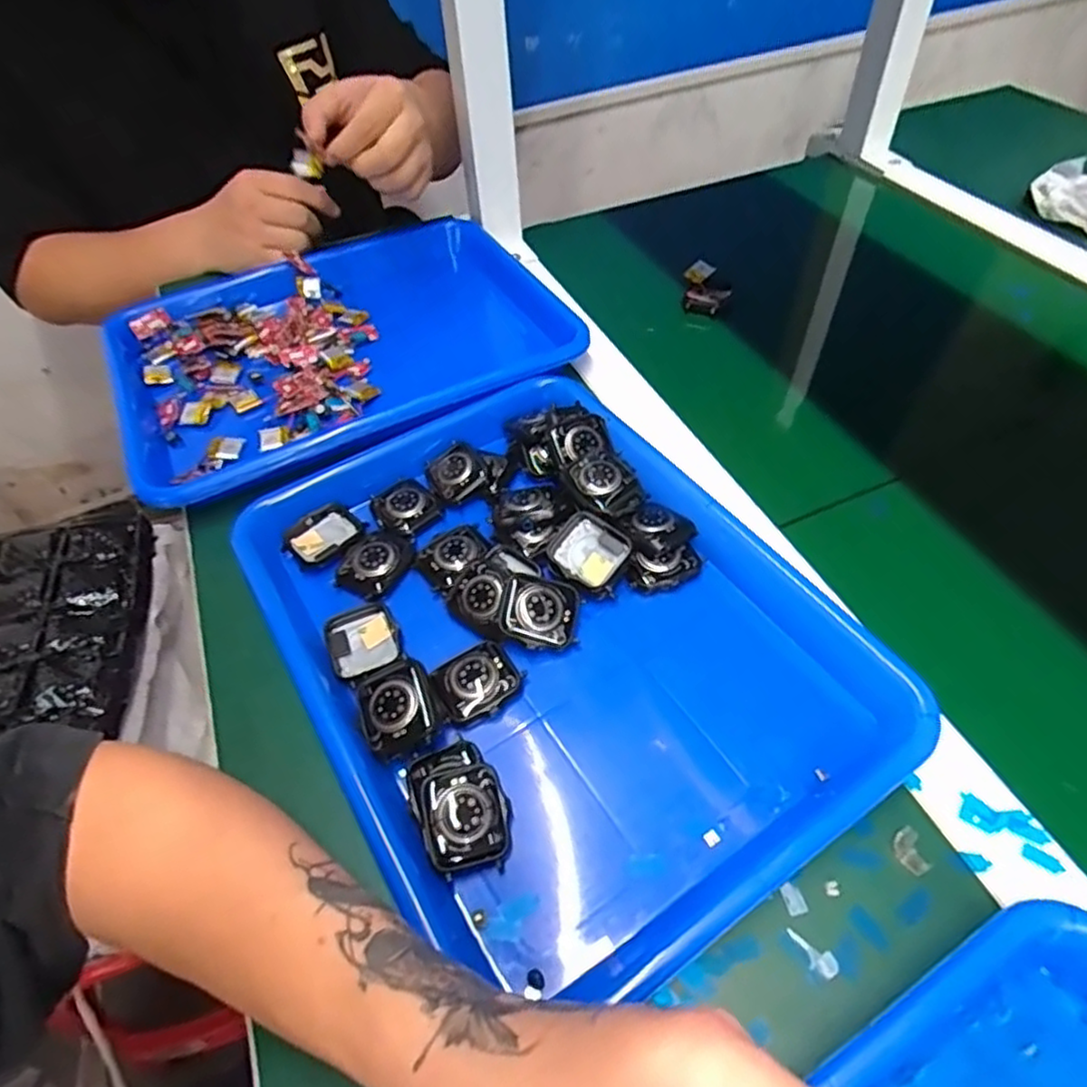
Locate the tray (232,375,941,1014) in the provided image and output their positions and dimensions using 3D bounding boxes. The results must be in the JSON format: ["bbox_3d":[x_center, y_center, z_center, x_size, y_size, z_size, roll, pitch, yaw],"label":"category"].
[{"bbox_3d":[-0.001,0.038,0.357,0.242,0.038,0.326,-29,53,-18],"label":"tray"}]

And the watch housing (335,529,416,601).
[{"bbox_3d":[-0.100,0.012,0.406,0.037,0.010,0.046,24,56,23],"label":"watch housing"}]

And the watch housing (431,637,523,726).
[{"bbox_3d":[-0.035,0.072,0.350,0.041,0.010,0.037,-25,52,-15],"label":"watch housing"}]

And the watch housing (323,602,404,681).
[{"bbox_3d":[-0.098,0.055,0.369,0.038,0.011,0.047,-24,52,-15],"label":"watch housing"}]

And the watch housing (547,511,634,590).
[{"bbox_3d":[0.027,0.004,0.386,0.042,0.012,0.037,37,90,22],"label":"watch housing"}]

